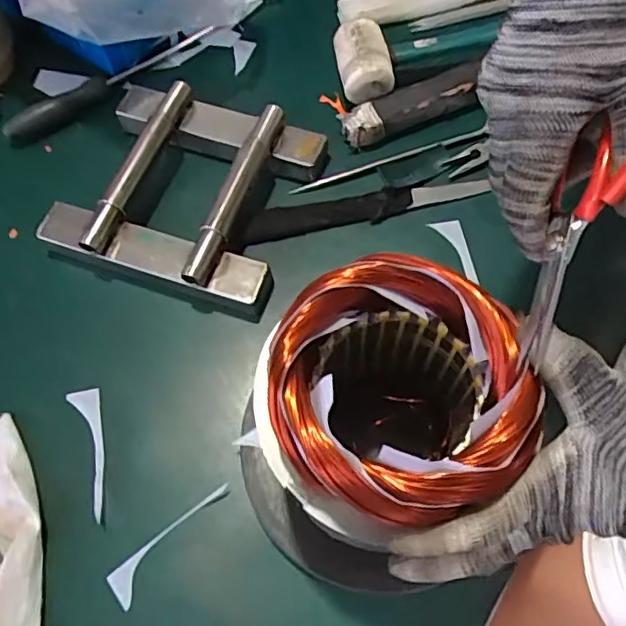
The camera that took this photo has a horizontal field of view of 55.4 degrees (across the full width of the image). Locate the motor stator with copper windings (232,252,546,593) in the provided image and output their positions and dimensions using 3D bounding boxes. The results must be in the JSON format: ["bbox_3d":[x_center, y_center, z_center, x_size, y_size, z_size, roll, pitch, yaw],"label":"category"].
[{"bbox_3d":[0.038,0.061,0.349,0.123,0.158,0.130,35,71,13],"label":"motor stator with copper windings"}]

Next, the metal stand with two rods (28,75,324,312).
[{"bbox_3d":[-0.108,-0.107,0.511,0.192,0.048,0.175,19,69,7],"label":"metal stand with two rods"}]

